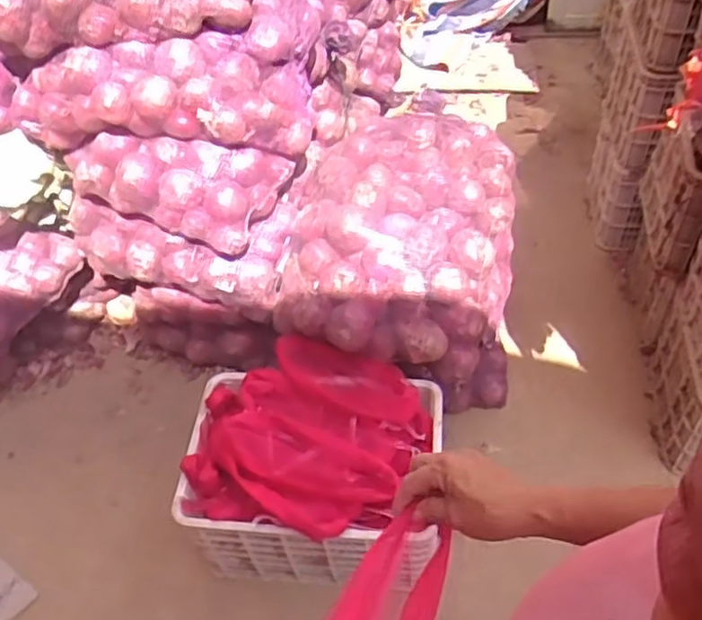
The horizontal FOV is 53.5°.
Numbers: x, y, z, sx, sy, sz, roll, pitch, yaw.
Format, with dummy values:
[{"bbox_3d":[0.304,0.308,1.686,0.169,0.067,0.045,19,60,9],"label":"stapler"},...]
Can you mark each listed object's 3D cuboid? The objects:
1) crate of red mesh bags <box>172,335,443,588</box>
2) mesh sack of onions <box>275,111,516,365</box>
[{"bbox_3d":[-0.067,0.328,1.484,0.495,0.308,0.420,7,51,11],"label":"crate of red mesh bags"},{"bbox_3d":[0.104,-0.166,1.568,0.503,0.271,0.535,6,51,11],"label":"mesh sack of onions"}]

